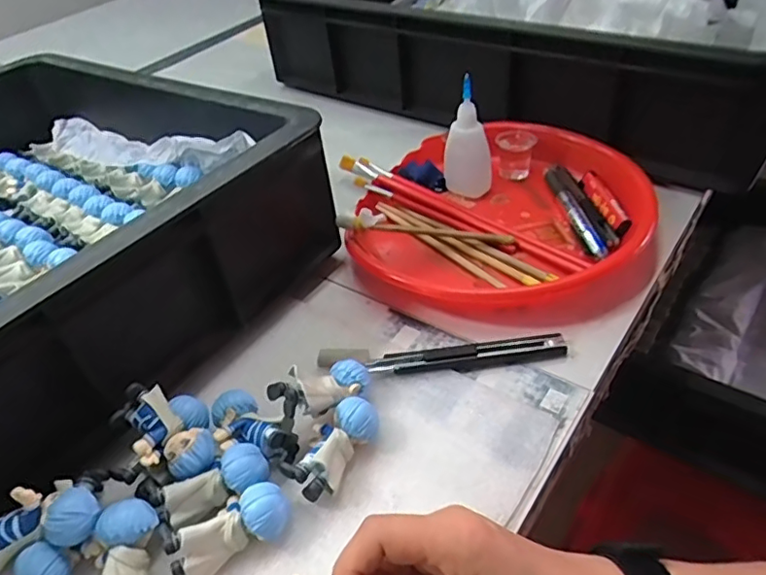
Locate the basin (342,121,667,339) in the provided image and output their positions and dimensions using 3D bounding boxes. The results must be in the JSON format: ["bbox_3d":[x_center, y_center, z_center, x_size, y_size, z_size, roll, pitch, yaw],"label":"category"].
[{"bbox_3d":[0.101,-0.066,0.493,0.243,0.040,0.248,18,47,27],"label":"basin"}]

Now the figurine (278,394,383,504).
[{"bbox_3d":[-0.030,0.092,0.336,0.032,0.026,0.063,17,46,26],"label":"figurine"}]

